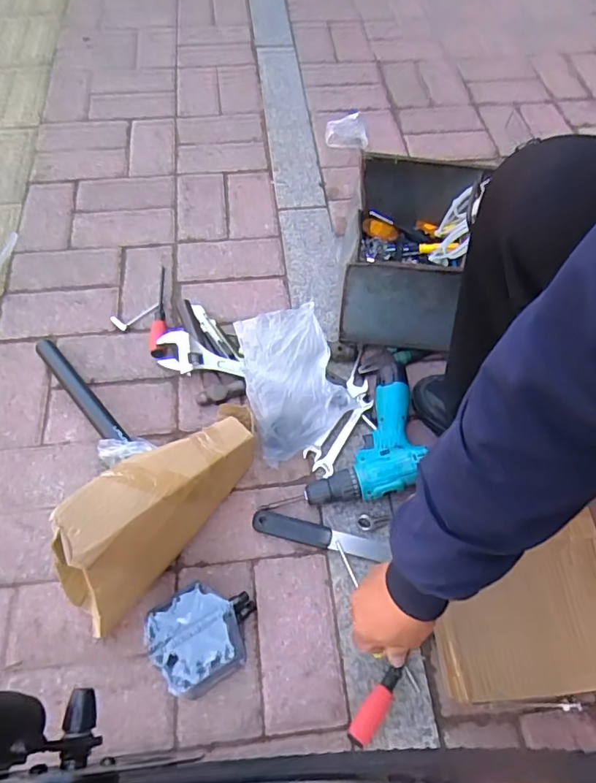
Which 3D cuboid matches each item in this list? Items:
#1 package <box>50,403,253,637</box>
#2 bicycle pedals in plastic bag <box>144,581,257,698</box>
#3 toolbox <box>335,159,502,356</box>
[{"bbox_3d":[-0.163,0.119,0.648,0.100,0.194,0.325,32,62,14],"label":"package"},{"bbox_3d":[-0.112,0.292,0.630,0.126,0.046,0.113,-29,66,-19],"label":"bicycle pedals in plastic bag"},{"bbox_3d":[0.181,-0.231,0.869,0.187,0.194,0.310,9,60,2],"label":"toolbox"}]

